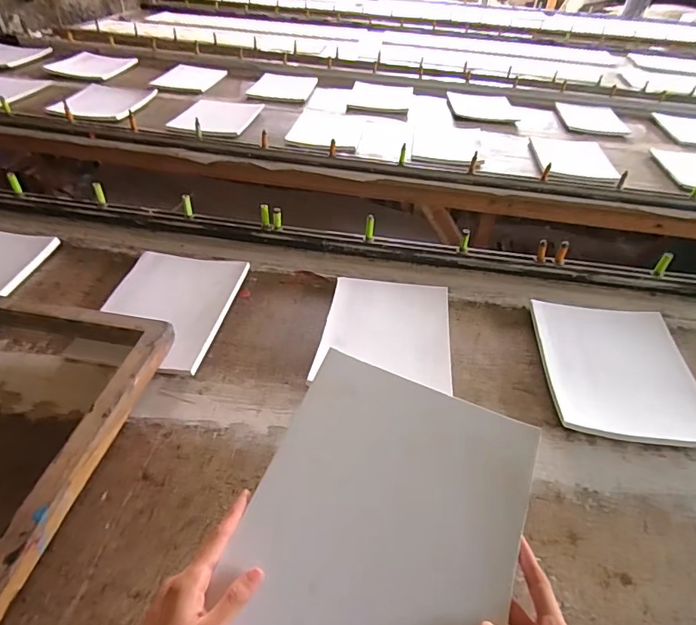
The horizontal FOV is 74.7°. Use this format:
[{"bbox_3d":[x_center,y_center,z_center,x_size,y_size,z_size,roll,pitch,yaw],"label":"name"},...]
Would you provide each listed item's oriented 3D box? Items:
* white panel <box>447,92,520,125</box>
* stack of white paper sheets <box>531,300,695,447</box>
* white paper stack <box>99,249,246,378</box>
[{"bbox_3d":[0.485,-0.747,1.658,0.226,0.019,0.265,4,41,0],"label":"white panel"},{"bbox_3d":[0.420,0.084,0.708,0.222,0.032,0.253,7,41,3],"label":"stack of white paper sheets"},{"bbox_3d":[-0.303,-0.012,0.765,0.199,0.021,0.263,8,42,4],"label":"white paper stack"}]

